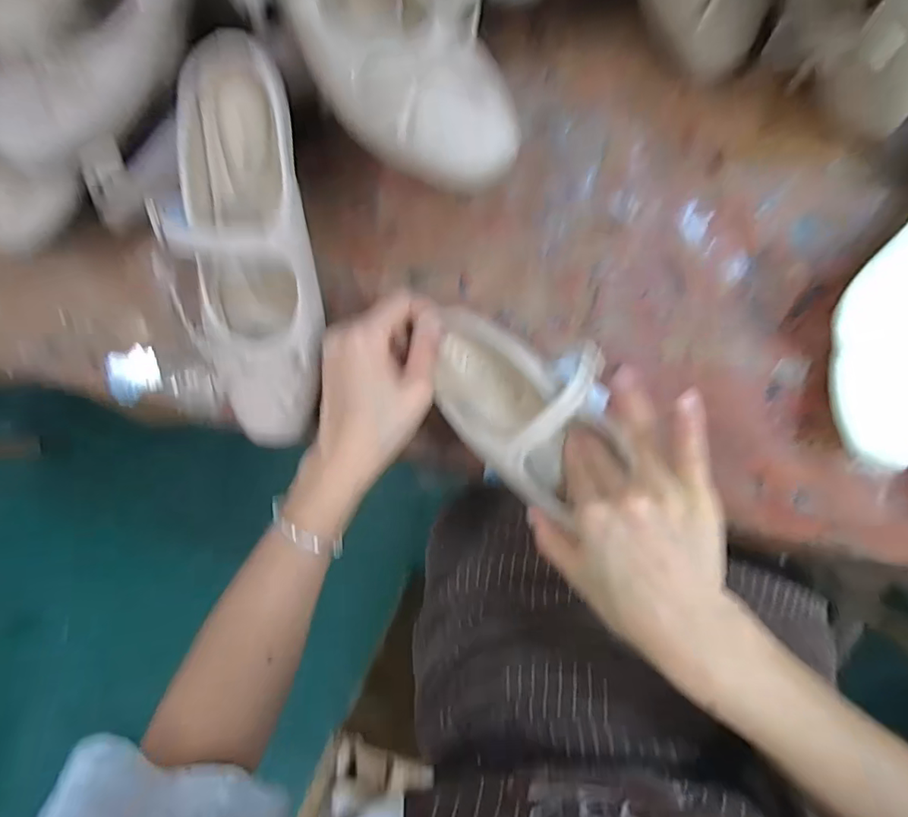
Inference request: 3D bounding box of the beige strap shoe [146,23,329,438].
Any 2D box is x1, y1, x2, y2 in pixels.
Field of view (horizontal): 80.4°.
[{"bbox_3d":[-0.137,-0.095,0.359,0.102,0.088,0.229,-3,94,6],"label":"beige strap shoe"}]

